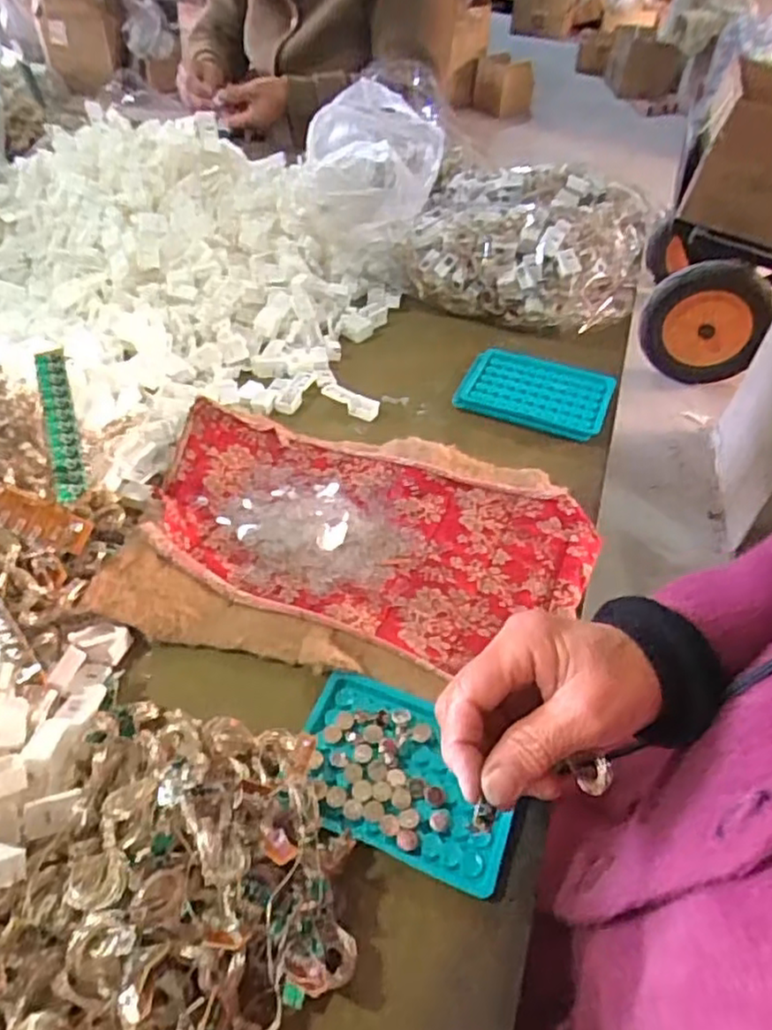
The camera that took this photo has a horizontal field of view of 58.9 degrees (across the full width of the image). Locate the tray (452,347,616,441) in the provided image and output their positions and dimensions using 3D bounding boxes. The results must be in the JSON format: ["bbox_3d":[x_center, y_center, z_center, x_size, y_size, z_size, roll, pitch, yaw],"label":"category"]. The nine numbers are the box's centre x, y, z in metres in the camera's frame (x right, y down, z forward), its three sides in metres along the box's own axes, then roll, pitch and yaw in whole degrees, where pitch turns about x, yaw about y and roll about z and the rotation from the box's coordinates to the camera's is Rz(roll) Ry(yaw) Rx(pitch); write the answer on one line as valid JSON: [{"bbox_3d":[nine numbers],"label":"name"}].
[{"bbox_3d":[0.144,-0.120,0.658,0.136,0.015,0.092,17,47,12],"label":"tray"}]

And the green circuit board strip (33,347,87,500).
[{"bbox_3d":[-0.230,-0.064,0.481,0.022,0.014,0.117,-13,71,-16],"label":"green circuit board strip"}]

